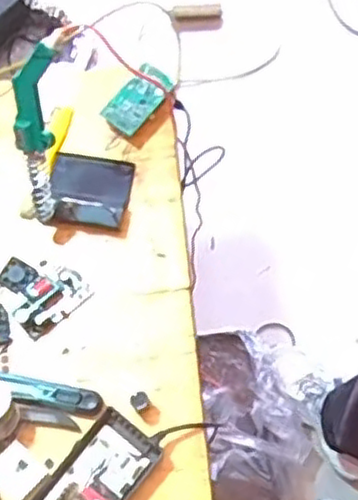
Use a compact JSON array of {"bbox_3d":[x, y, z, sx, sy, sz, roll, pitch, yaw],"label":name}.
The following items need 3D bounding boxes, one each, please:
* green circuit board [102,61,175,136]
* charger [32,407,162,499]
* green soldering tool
[{"bbox_3d":[-0.054,-0.202,0.945,0.051,0.017,0.097,42,89,-1],"label":"green circuit board"},{"bbox_3d":[-0.106,0.268,0.790,0.084,0.042,0.177,37,76,14],"label":"charger"},{"bbox_3d":[-0.156,-0.138,0.806,0.059,0.243,0.026,16,37,8],"label":"green soldering tool"}]

